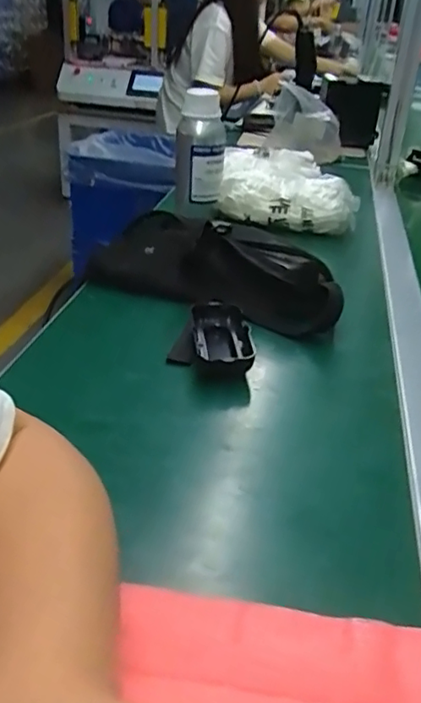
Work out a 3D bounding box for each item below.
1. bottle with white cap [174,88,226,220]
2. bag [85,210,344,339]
[{"bbox_3d":[-0.017,-0.309,0.942,0.074,0.176,0.067,2,30,-6],"label":"bottle with white cap"},{"bbox_3d":[0.006,-0.101,0.710,0.322,0.079,0.119,20,33,24],"label":"bag"}]

